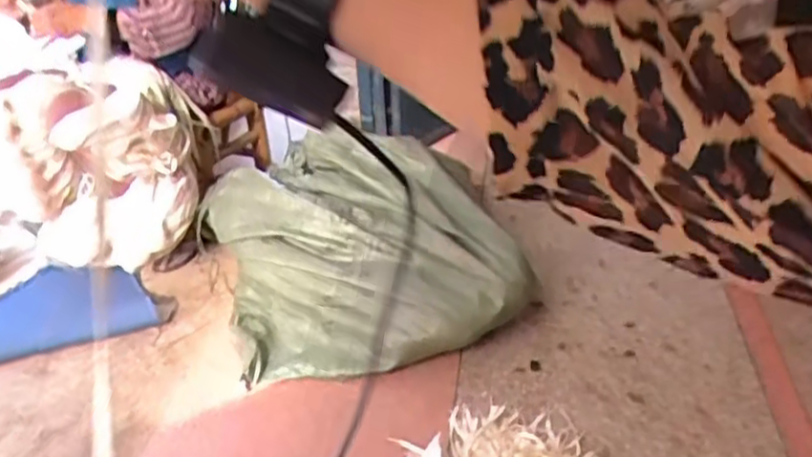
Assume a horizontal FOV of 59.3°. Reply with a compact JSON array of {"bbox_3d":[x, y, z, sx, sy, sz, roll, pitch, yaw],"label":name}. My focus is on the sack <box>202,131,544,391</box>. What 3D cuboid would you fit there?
[{"bbox_3d":[-0.098,0.016,1.412,0.515,0.303,0.538,-13,32,-13],"label":"sack"}]

